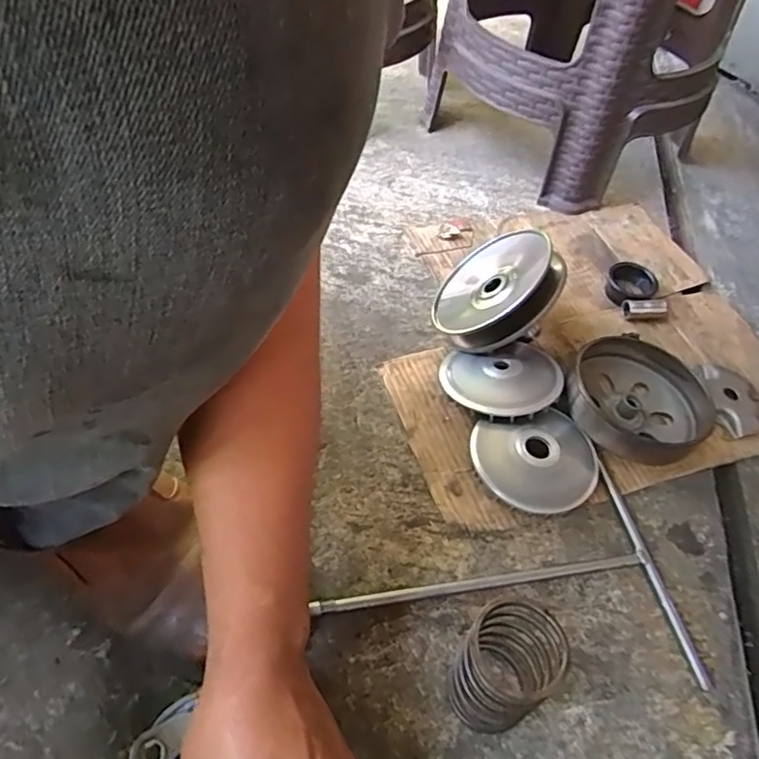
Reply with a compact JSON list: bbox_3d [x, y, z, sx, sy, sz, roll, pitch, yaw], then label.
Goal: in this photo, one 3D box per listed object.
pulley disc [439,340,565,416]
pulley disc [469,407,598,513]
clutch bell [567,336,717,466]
[{"bbox_3d":[0.117,0.000,0.556,0.110,0.025,0.097,-7,40,-7],"label":"pulley disc"},{"bbox_3d":[0.138,0.074,0.516,0.107,0.031,0.094,-9,54,-12],"label":"pulley disc"},{"bbox_3d":[0.241,0.020,0.555,0.131,0.050,0.136,3,52,-4],"label":"clutch bell"}]

